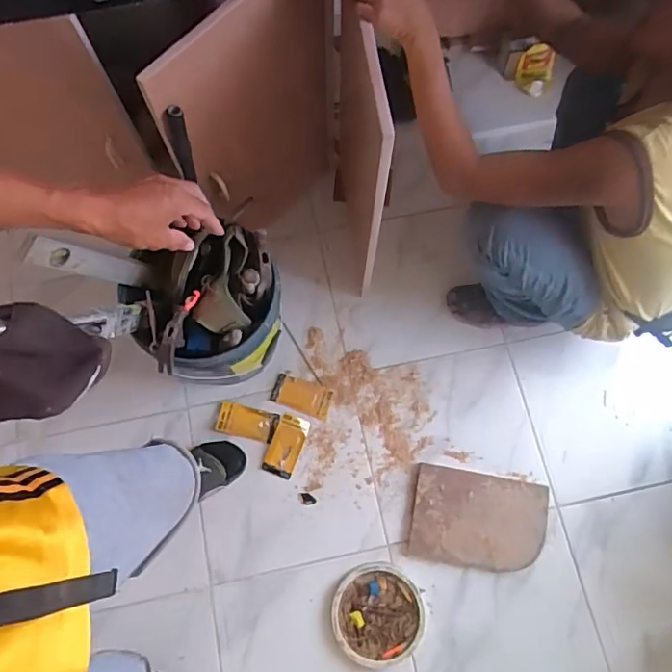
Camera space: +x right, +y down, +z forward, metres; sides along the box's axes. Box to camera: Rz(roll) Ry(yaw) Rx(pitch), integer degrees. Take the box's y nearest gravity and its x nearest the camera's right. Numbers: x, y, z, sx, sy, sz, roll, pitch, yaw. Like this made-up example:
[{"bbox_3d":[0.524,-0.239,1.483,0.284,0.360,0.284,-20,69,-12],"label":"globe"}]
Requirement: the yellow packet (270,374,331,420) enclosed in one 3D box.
[{"bbox_3d":[-0.077,0.137,1.234,0.131,0.016,0.072,19,73,7],"label":"yellow packet"}]

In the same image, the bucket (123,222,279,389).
[{"bbox_3d":[-0.246,-0.039,1.109,0.288,0.338,0.249,-16,74,-5],"label":"bucket"}]

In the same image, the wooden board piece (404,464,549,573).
[{"bbox_3d":[0.312,0.402,1.174,0.289,0.023,0.197,9,72,4],"label":"wooden board piece"}]

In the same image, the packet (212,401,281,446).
[{"bbox_3d":[-0.202,0.194,1.209,0.137,0.021,0.068,12,73,5],"label":"packet"}]

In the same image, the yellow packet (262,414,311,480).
[{"bbox_3d":[-0.110,0.243,1.194,0.068,0.018,0.132,21,74,7],"label":"yellow packet"}]

